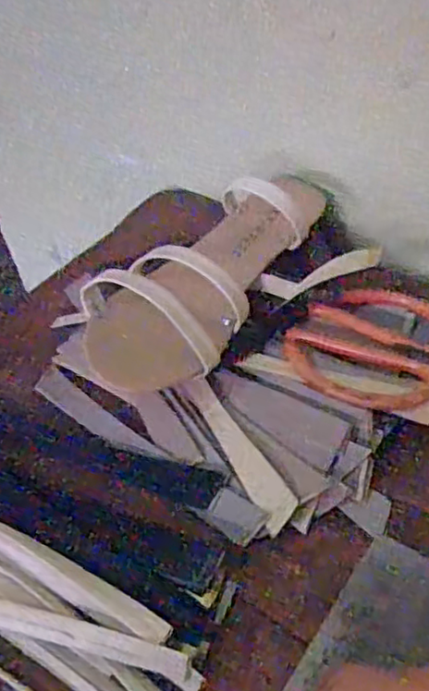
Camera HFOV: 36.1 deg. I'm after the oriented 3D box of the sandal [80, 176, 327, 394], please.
[{"bbox_3d":[0.006,-0.057,0.423,0.085,0.056,0.212,29,60,27],"label":"sandal"}]

